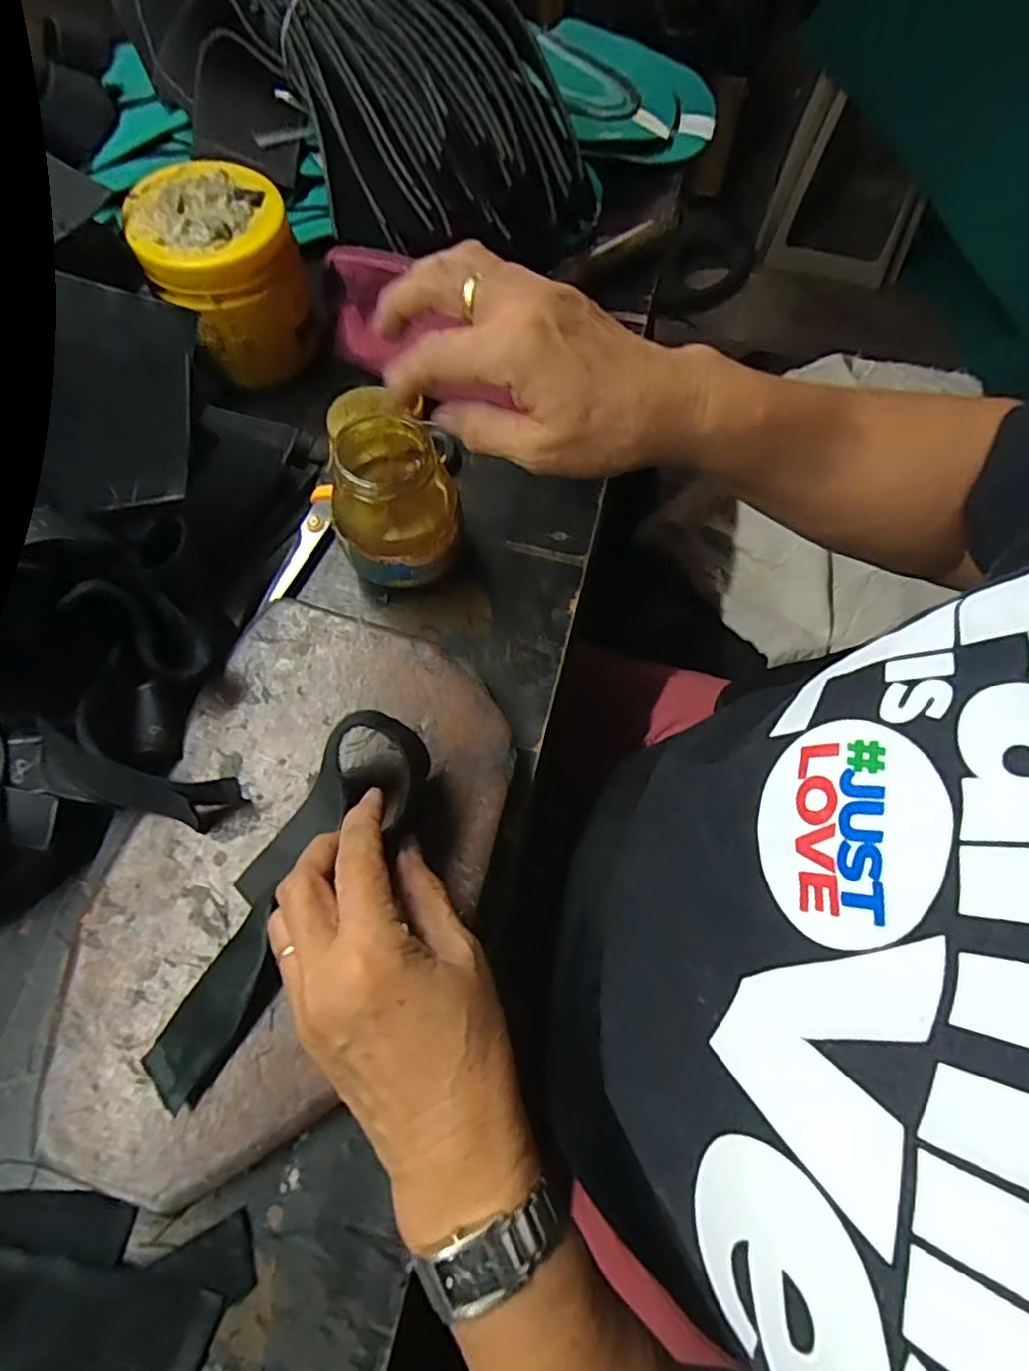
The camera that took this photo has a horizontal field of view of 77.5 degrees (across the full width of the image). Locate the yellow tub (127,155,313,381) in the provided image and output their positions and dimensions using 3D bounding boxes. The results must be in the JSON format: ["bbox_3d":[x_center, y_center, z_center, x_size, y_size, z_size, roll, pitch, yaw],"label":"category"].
[{"bbox_3d":[-0.183,-0.263,0.413,0.088,0.085,0.081,-21,70,-9],"label":"yellow tub"}]

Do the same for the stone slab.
[{"bbox_3d":[-0.103,0.091,0.314,0.168,0.025,0.266,15,69,5],"label":"stone slab"}]

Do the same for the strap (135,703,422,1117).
[{"bbox_3d":[-0.102,0.096,0.294,0.057,0.032,0.179,27,73,9],"label":"strap"}]

